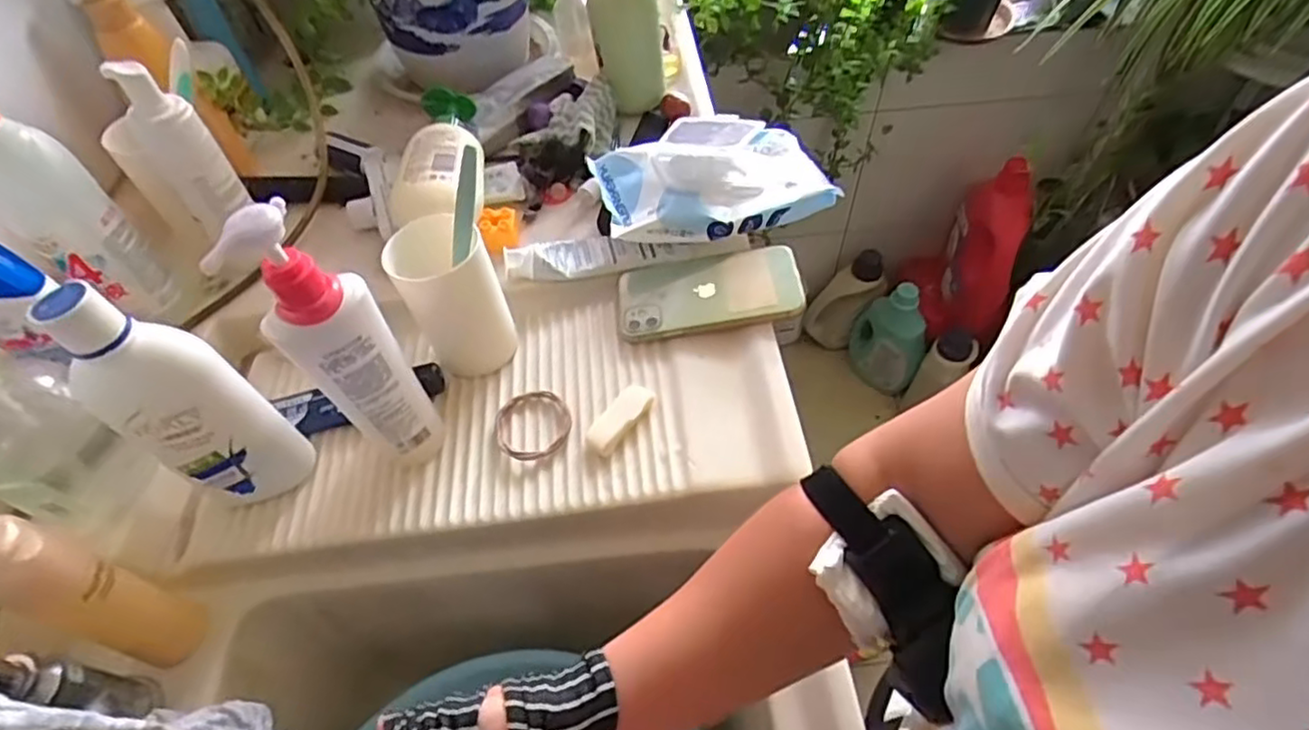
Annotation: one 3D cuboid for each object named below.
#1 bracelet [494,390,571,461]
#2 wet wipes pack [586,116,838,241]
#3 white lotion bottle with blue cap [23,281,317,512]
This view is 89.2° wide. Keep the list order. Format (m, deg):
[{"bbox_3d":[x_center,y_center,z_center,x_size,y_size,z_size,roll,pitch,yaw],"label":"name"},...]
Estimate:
[{"bbox_3d":[-0.093,0.044,0.500,0.057,0.006,0.060,-1,53,1],"label":"bracelet"},{"bbox_3d":[0.055,-0.173,0.595,0.202,0.078,0.117,-14,54,-8],"label":"wet wipes pack"},{"bbox_3d":[-0.292,0.028,0.419,0.067,0.191,0.042,-13,54,-7],"label":"white lotion bottle with blue cap"}]

